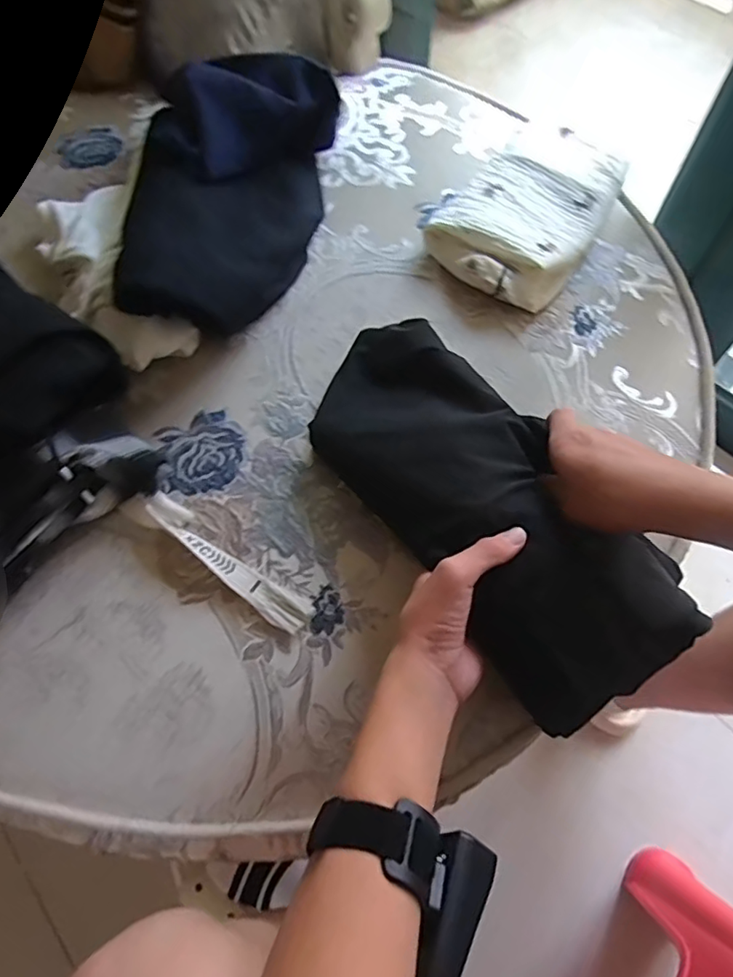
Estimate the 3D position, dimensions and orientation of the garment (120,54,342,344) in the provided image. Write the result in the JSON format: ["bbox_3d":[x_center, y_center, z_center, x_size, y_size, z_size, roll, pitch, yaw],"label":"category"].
[{"bbox_3d":[-0.122,-0.276,0.506,0.128,0.105,0.299,10,66,6],"label":"garment"}]

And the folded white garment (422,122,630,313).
[{"bbox_3d":[0.164,-0.283,0.546,0.135,0.041,0.241,30,69,14],"label":"folded white garment"}]

